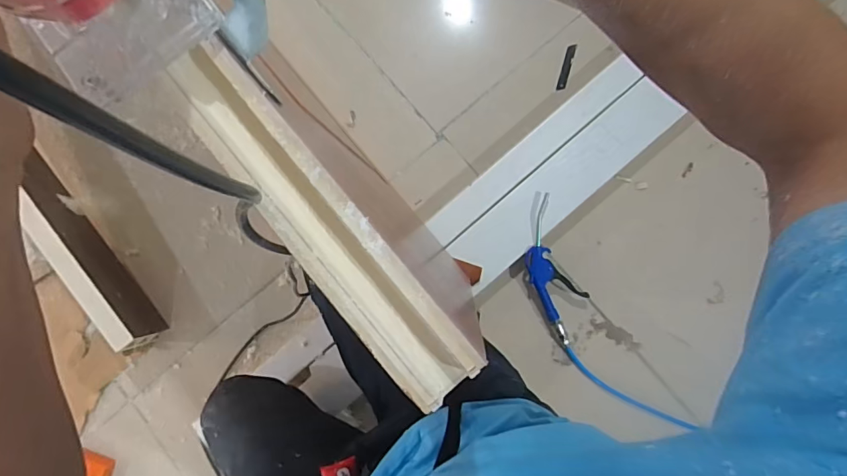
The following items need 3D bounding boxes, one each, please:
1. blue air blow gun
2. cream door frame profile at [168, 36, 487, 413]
[{"bbox_3d":[0.241,0.060,0.857,0.086,0.033,0.265,-22,84,1],"label":"blue air blow gun"},{"bbox_3d":[-0.053,-0.009,0.228,0.040,0.026,0.212,-40,84,-1],"label":"cream door frame profile"}]

